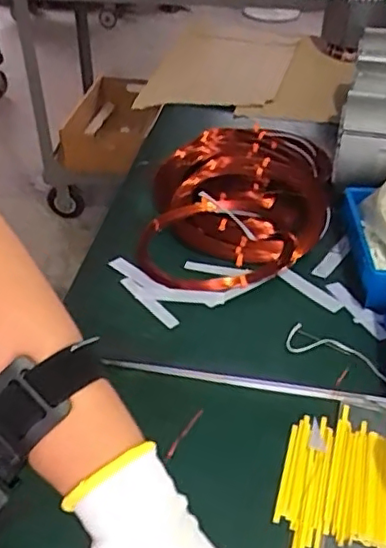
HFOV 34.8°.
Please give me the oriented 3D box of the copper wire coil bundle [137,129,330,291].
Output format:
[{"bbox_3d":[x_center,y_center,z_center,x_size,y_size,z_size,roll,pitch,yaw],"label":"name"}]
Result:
[{"bbox_3d":[0.069,-0.113,0.892,0.259,0.072,0.361,4,39,3],"label":"copper wire coil bundle"}]

